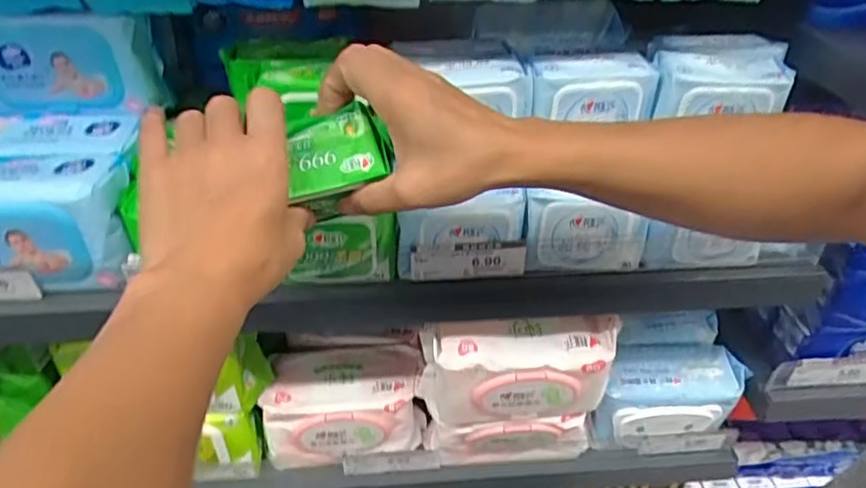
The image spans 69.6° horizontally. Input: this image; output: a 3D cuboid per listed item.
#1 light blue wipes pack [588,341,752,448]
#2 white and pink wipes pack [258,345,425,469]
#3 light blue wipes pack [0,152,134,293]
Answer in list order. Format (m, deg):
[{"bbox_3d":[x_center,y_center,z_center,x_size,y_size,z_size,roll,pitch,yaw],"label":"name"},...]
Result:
[{"bbox_3d":[0.261,0.172,0.726,0.167,0.095,0.083,-1,35,-3],"label":"light blue wipes pack"},{"bbox_3d":[-0.102,0.181,0.716,0.177,0.098,0.092,-3,35,-5],"label":"white and pink wipes pack"},{"bbox_3d":[-0.339,-0.022,0.523,0.169,0.099,0.068,-2,35,-4],"label":"light blue wipes pack"}]

